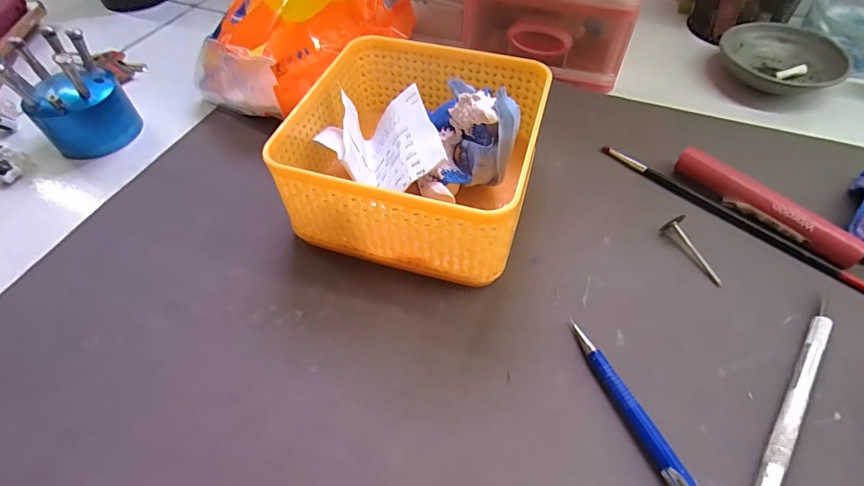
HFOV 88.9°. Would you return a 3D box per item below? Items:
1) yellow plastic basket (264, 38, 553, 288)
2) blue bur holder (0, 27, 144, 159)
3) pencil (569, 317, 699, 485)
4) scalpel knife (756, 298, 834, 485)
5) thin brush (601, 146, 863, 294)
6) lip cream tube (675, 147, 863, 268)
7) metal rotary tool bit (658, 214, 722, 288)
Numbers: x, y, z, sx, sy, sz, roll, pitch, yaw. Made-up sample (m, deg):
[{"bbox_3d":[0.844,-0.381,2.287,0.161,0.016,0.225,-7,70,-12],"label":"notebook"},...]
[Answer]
[{"bbox_3d":[-0.007,-0.056,0.264,0.131,0.066,0.135,14,54,12],"label":"yellow plastic basket"},{"bbox_3d":[-0.249,-0.105,0.306,0.062,0.069,0.057,-33,59,-21],"label":"blue bur holder"},{"bbox_3d":[0.099,0.093,0.184,0.010,0.009,0.133,-21,55,-14],"label":"pencil"},{"bbox_3d":[0.164,0.072,0.199,0.008,0.007,0.126,33,60,23],"label":"scalpel knife"},{"bbox_3d":[0.180,-0.018,0.268,0.008,0.005,0.170,-39,61,-25],"label":"thin brush"},{"bbox_3d":[0.196,-0.023,0.262,0.013,0.017,0.105,-33,59,-21],"label":"lip cream tube"},{"bbox_3d":[0.150,0.005,0.252,0.010,0.011,0.044,-21,67,-14],"label":"metal rotary tool bit"}]

